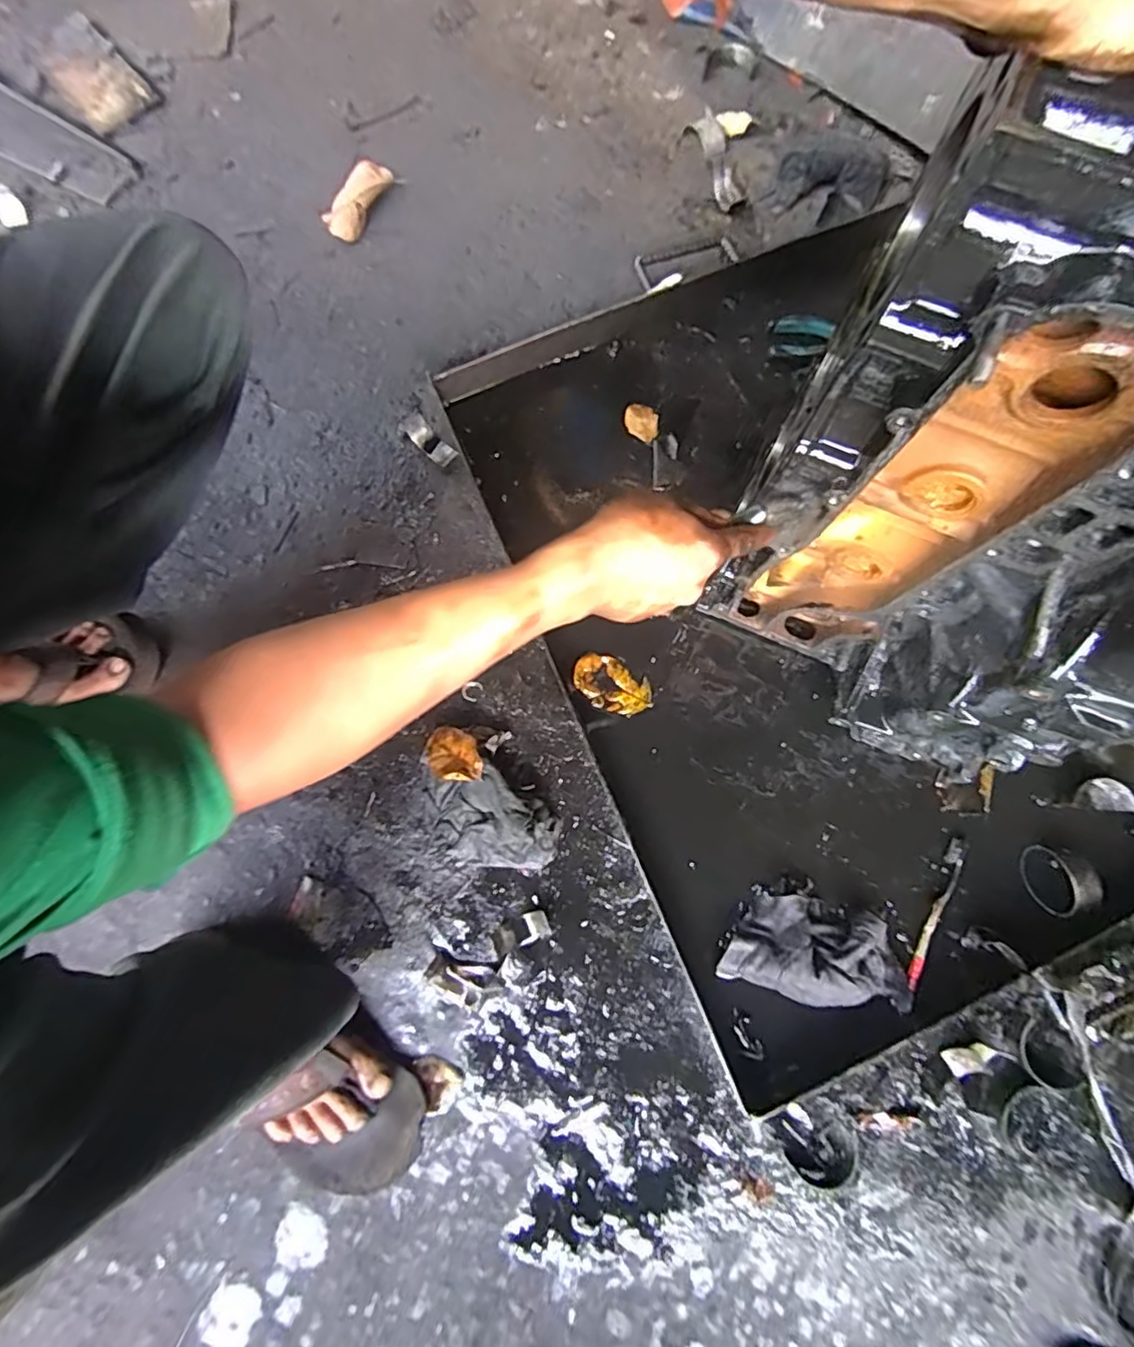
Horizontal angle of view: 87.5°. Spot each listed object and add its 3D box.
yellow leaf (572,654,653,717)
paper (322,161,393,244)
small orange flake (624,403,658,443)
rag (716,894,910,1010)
[{"bbox_3d":[0.048,0.014,0.647,0.087,0.008,0.054,34,79,6],"label":"yellow leaf"},{"bbox_3d":[-0.278,-0.627,0.784,0.051,0.024,0.116,26,78,5],"label":"paper"},{"bbox_3d":[0.090,-0.304,0.719,0.041,0.010,0.048,5,78,0],"label":"small orange flake"},{"bbox_3d":[0.243,0.267,0.564,0.173,0.043,0.087,12,78,2],"label":"rag"}]

